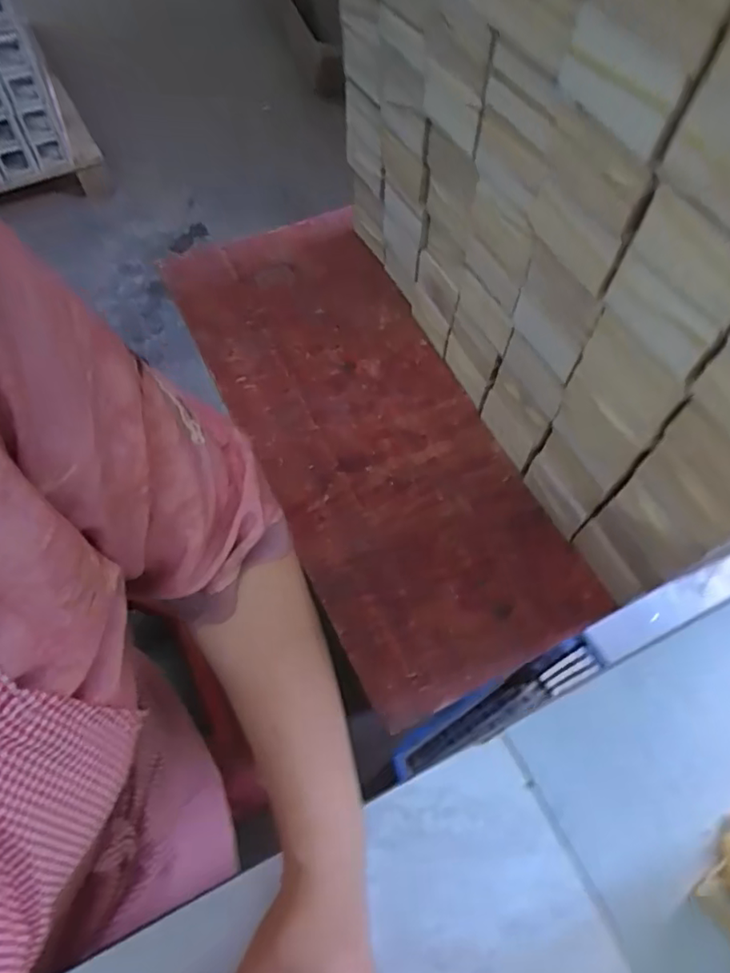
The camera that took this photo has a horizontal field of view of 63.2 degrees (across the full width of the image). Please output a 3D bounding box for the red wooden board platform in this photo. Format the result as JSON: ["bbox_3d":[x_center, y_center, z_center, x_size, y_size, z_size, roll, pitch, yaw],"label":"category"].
[{"bbox_3d":[-0.016,-0.107,0.852,0.321,0.044,0.808,-24,65,-13],"label":"red wooden board platform"}]

